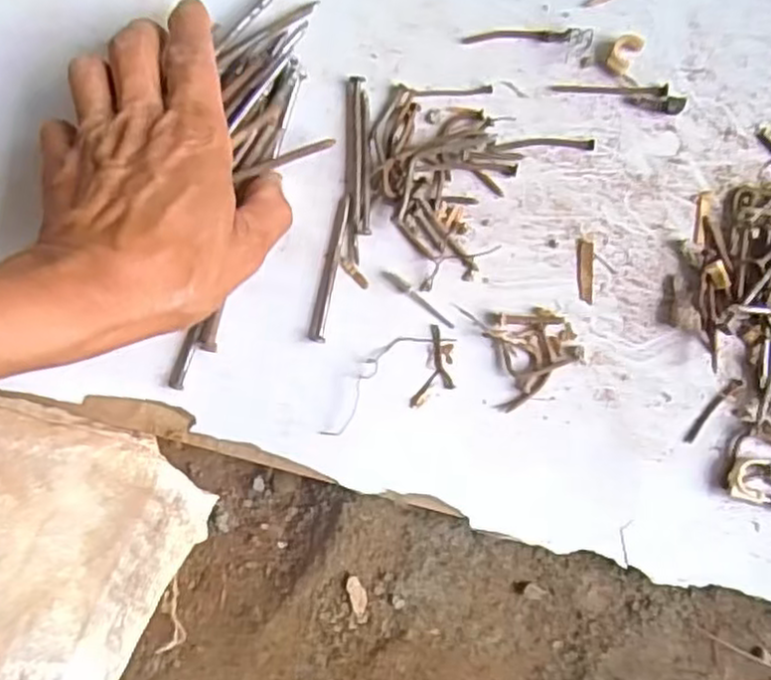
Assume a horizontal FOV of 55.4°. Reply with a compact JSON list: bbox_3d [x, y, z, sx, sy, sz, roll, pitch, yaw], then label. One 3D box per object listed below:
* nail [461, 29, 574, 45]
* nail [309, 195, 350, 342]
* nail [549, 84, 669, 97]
[{"bbox_3d":[0.065,-0.150,0.363,0.054,0.004,0.006,1,89,7],"label":"nail"},{"bbox_3d":[-0.028,-0.036,0.368,0.008,0.004,0.073,9,90,7],"label":"nail"},{"bbox_3d":[0.109,-0.121,0.358,0.054,0.004,0.006,3,89,7],"label":"nail"}]

